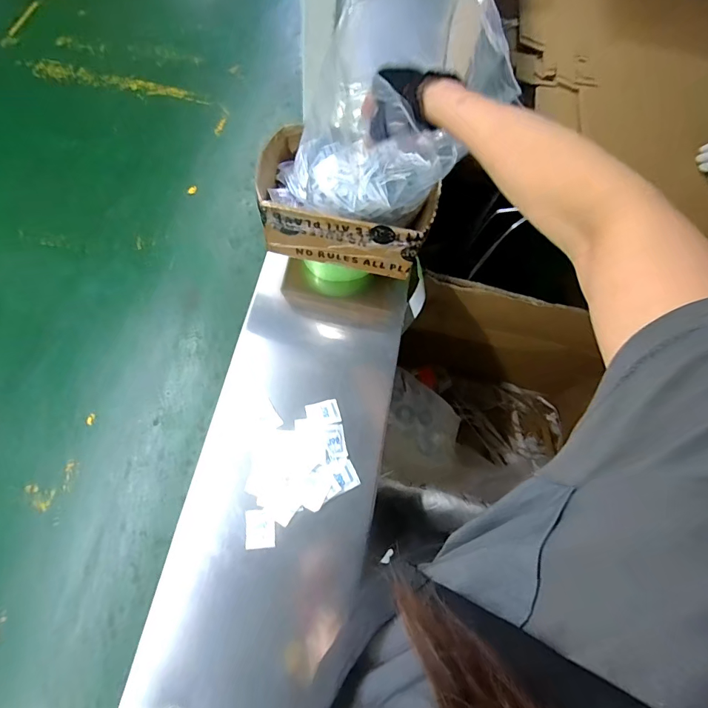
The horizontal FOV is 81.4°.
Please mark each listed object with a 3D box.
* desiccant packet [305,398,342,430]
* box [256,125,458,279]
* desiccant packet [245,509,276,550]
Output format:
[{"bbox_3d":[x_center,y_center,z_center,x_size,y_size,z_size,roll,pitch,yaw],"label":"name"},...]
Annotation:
[{"bbox_3d":[-0.043,0.083,0.577,0.045,0.009,0.037,-15,69,-9],"label":"desiccant packet"},{"bbox_3d":[-0.009,-0.230,0.578,0.240,0.130,0.166,11,67,-2],"label":"box"},{"bbox_3d":[-0.117,0.219,0.515,0.036,0.009,0.045,-4,68,-4],"label":"desiccant packet"}]

